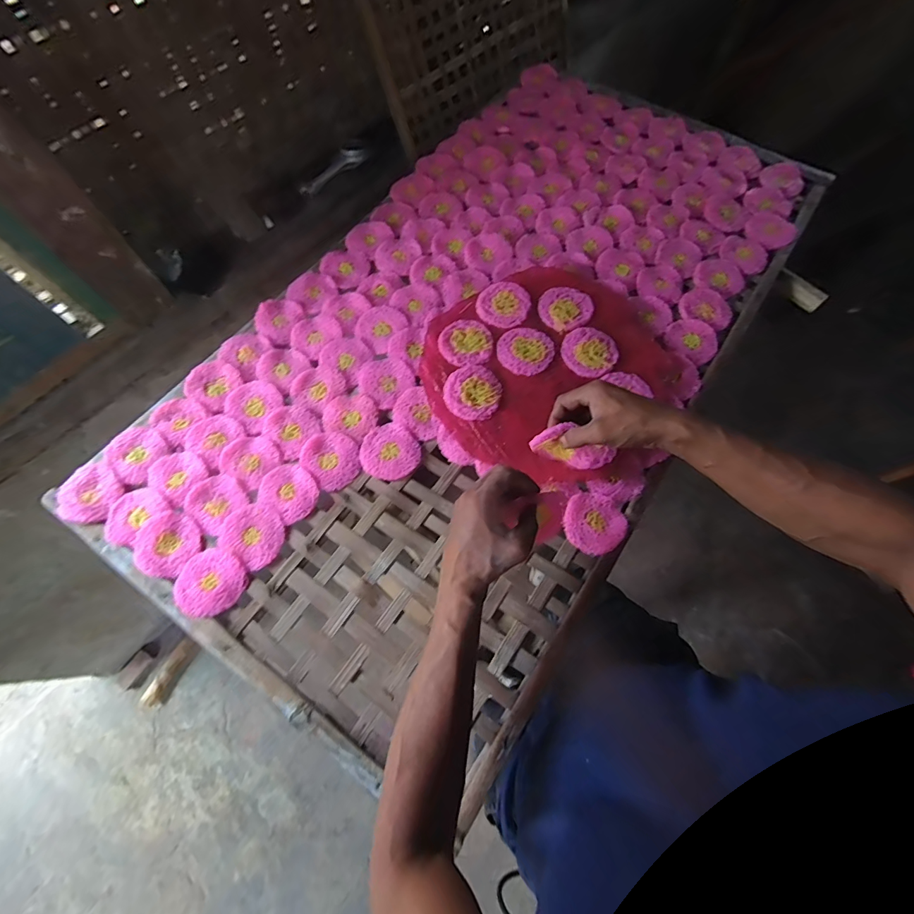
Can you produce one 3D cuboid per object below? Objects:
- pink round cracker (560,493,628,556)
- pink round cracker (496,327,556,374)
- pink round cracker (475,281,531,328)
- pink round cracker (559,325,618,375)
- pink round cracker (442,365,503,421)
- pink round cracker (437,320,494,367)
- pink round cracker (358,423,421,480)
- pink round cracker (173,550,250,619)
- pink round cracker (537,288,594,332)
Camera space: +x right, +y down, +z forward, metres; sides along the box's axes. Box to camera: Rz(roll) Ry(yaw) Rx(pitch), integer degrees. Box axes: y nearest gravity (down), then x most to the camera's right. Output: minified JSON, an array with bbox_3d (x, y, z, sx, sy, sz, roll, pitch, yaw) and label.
[{"bbox_3d":[0.172,0.083,0.533,0.077,0.013,0.070,0,69,0],"label":"pink round cracker"},{"bbox_3d":[0.101,-0.156,0.620,0.082,0.006,0.076,0,69,0],"label":"pink round cracker"},{"bbox_3d":[0.071,-0.235,0.647,0.080,0.008,0.078,0,69,0],"label":"pink round cracker"},{"bbox_3d":[0.195,-0.155,0.617,0.077,0.006,0.079,0,69,0],"label":"pink round cracker"},{"bbox_3d":[0.021,-0.092,0.590,0.078,0.012,0.081,0,69,0],"label":"pink round cracker"},{"bbox_3d":[0.013,-0.169,0.621,0.078,0.006,0.076,0,69,0],"label":"pink round cracker"},{"bbox_3d":[-0.092,-0.007,0.567,0.076,0.004,0.079,0,69,0],"label":"pink round cracker"},{"bbox_3d":[-0.298,0.149,0.504,0.080,0.010,0.074,0,69,0],"label":"pink round cracker"},{"bbox_3d":[0.166,-0.230,0.646,0.083,0.006,0.079,0,69,0],"label":"pink round cracker"}]

